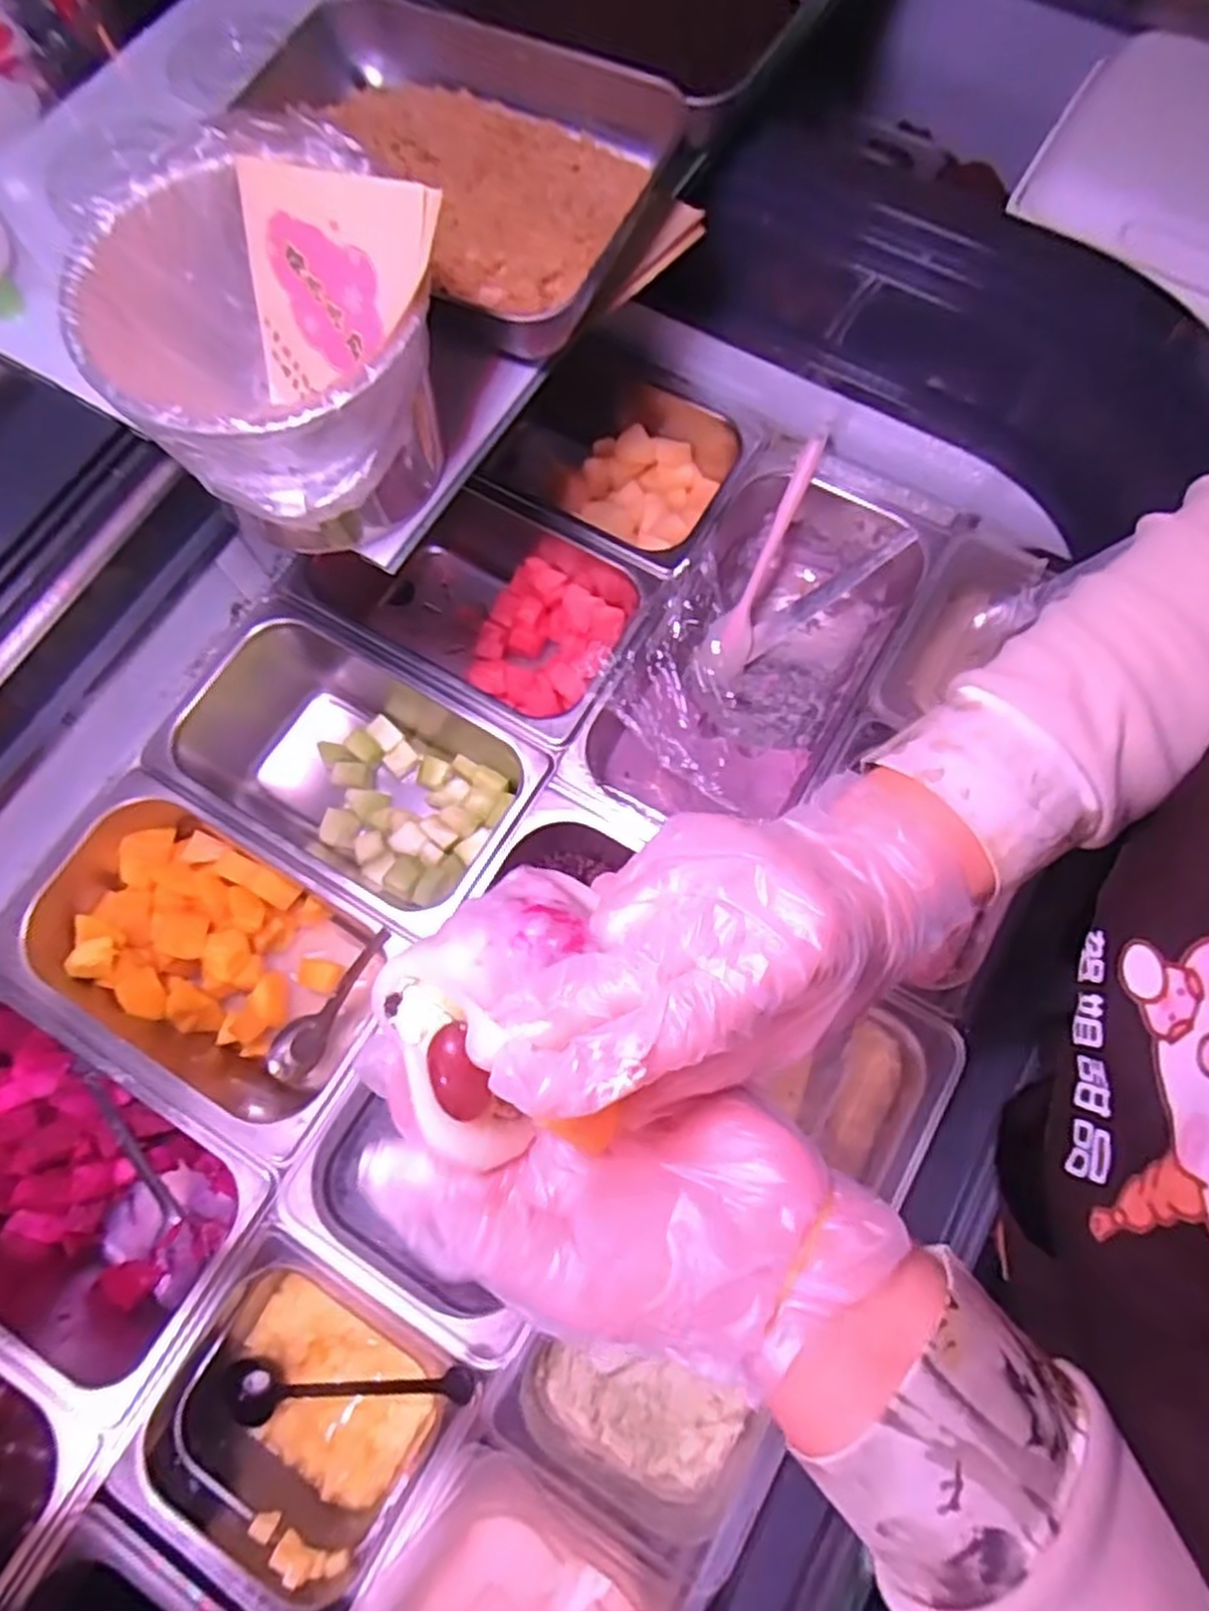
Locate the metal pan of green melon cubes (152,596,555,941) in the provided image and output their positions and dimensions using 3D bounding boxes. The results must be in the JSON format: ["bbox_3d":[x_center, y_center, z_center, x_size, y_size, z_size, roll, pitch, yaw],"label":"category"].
[{"bbox_3d":[-0.193,-0.027,0.606,0.276,0.106,0.154,29,76,9],"label":"metal pan of green melon cubes"}]

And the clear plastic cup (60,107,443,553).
[{"bbox_3d":[-0.151,-0.211,0.374,0.151,0.103,0.145,-39,76,-10],"label":"clear plastic cup"}]

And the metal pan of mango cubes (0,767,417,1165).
[{"bbox_3d":[-0.274,0.103,0.569,0.266,0.097,0.157,30,76,10],"label":"metal pan of mango cubes"}]

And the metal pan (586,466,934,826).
[{"bbox_3d":[0.116,-0.103,0.626,0.161,0.103,0.305,29,76,9],"label":"metal pan"}]

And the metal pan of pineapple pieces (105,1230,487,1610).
[{"bbox_3d":[-0.178,0.369,0.487,0.155,0.083,0.148,30,76,10],"label":"metal pan of pineapple pieces"}]

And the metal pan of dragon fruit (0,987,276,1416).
[{"bbox_3d":[-0.354,0.244,0.531,0.260,0.090,0.158,29,76,9],"label":"metal pan of dragon fruit"}]

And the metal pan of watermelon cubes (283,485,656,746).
[{"bbox_3d":[-0.100,-0.157,0.642,0.260,0.093,0.165,29,76,9],"label":"metal pan of watermelon cubes"}]

